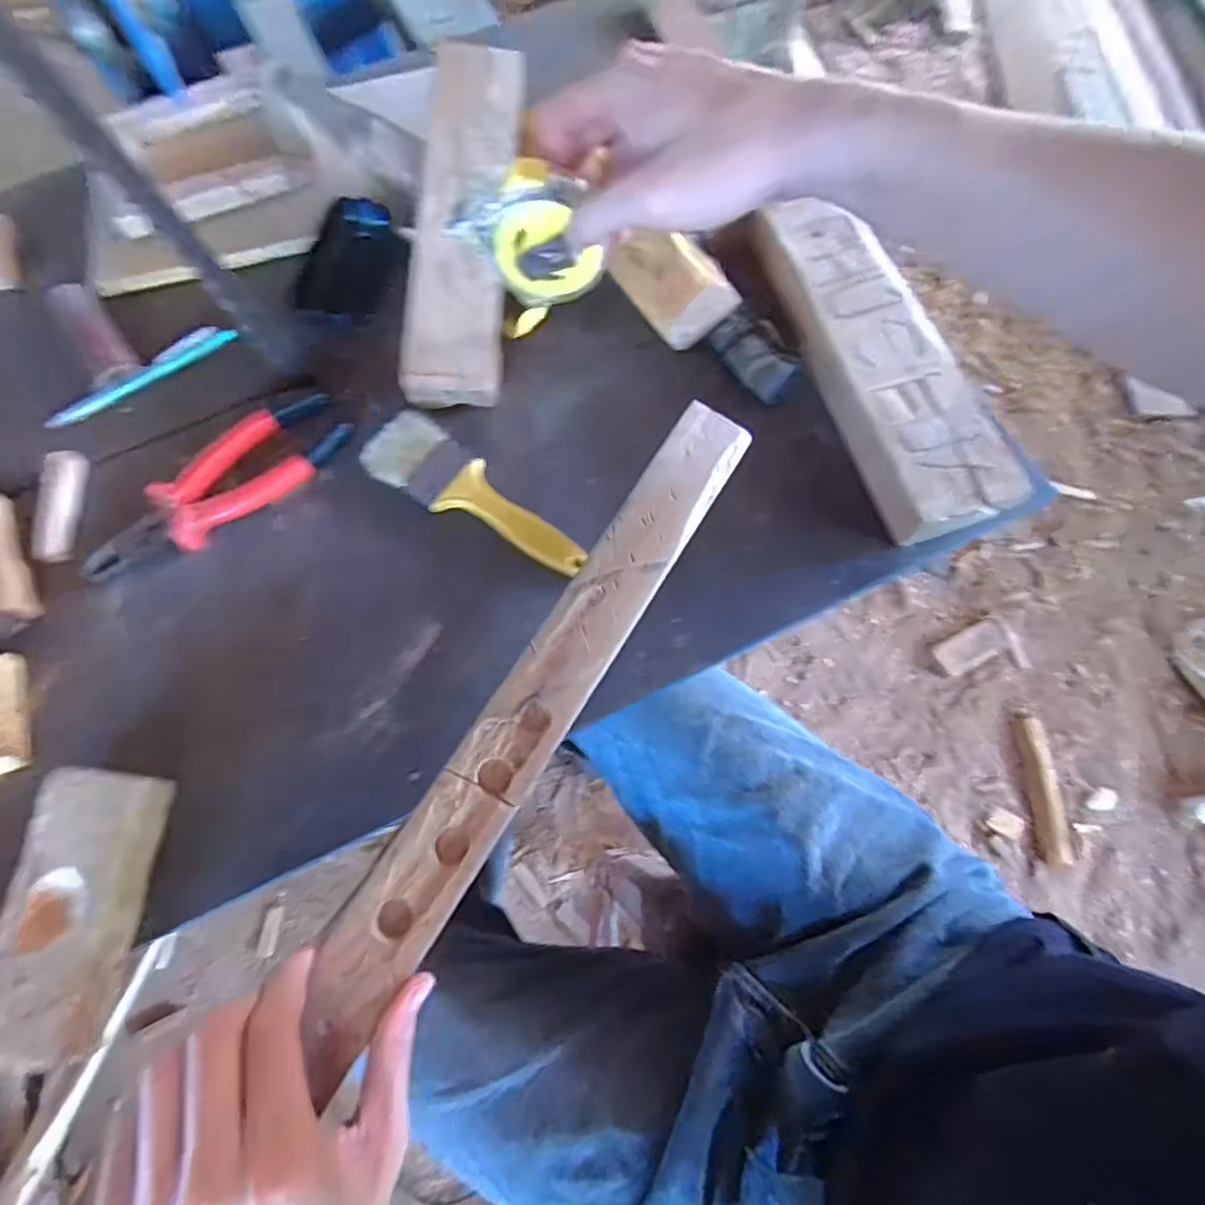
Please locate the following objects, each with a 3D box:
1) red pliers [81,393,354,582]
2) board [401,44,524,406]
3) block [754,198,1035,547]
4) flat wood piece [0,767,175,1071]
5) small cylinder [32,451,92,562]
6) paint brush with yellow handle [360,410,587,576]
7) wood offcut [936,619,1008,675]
[{"bbox_3d":[-0.258,-0.076,0.419,0.186,0.020,0.055,-36,72,-10],"label":"red pliers"},{"bbox_3d":[-0.097,-0.271,0.444,0.062,0.030,0.266,3,84,4],"label":"board"},{"bbox_3d":[0.183,-0.169,0.430,0.073,0.036,0.270,-17,70,-4],"label":"block"},{"bbox_3d":[-0.281,0.161,0.333,0.061,0.028,0.134,2,70,3],"label":"flat wood piece"},{"bbox_3d":[-0.365,-0.066,0.424,0.021,0.015,0.080,-9,70,-1],"label":"small cylinder"},{"bbox_3d":[-0.082,-0.070,0.415,0.168,0.012,0.051,33,74,14],"label":"paint brush with yellow handle"},{"bbox_3d":[0.645,0.079,1.102,0.125,0.013,0.060,-26,71,-7],"label":"wood offcut"}]

